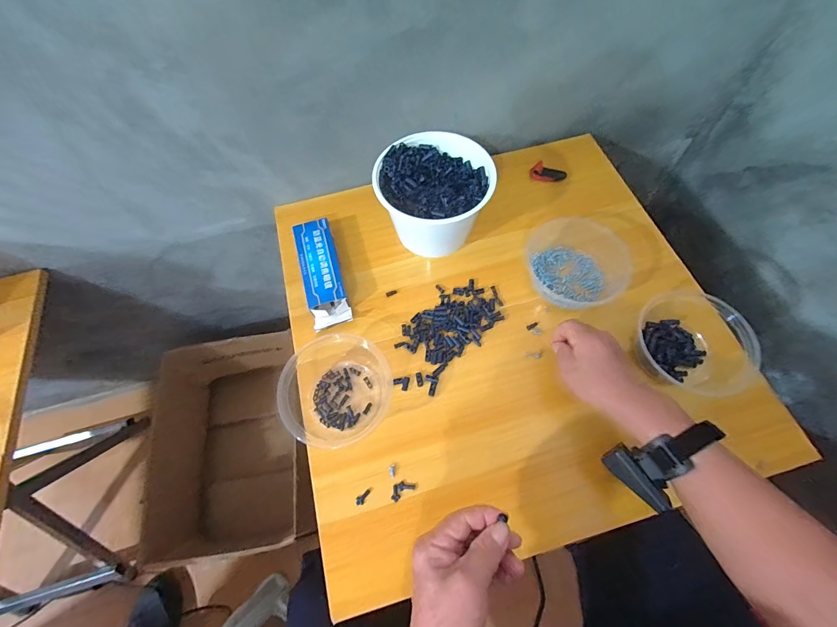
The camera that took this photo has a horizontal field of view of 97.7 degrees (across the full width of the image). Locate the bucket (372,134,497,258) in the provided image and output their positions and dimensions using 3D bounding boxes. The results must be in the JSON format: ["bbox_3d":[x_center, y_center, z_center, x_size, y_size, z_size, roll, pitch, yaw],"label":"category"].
[{"bbox_3d":[0.024,-0.176,0.556,0.159,0.116,0.142,0,64,2],"label":"bucket"}]

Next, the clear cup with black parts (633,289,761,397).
[{"bbox_3d":[0.335,0.033,0.472,0.140,0.057,0.140,-7,64,-2],"label":"clear cup with black parts"}]

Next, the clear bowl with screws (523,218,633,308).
[{"bbox_3d":[0.229,-0.077,0.531,0.129,0.054,0.128,-1,64,1],"label":"clear bowl with screws"}]

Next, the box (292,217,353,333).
[{"bbox_3d":[-0.146,-0.063,0.555,0.058,0.033,0.179,-17,65,-6],"label":"box"}]

